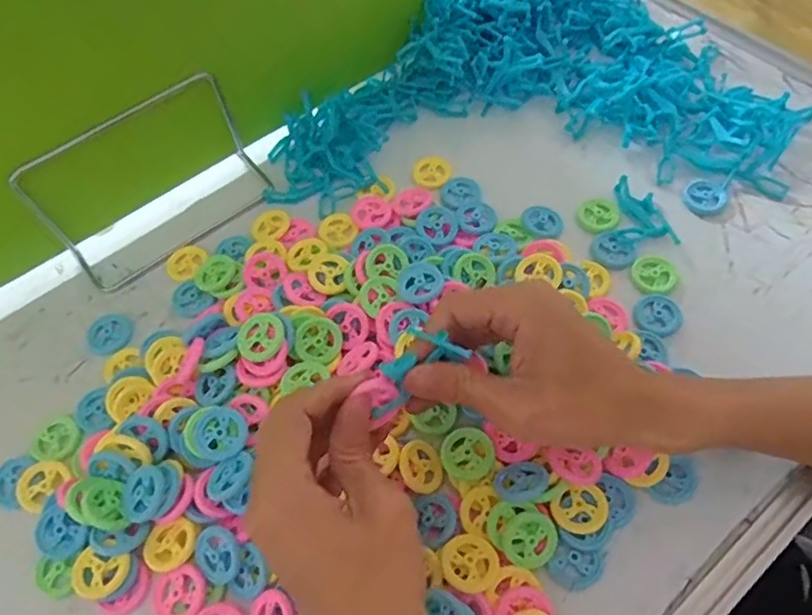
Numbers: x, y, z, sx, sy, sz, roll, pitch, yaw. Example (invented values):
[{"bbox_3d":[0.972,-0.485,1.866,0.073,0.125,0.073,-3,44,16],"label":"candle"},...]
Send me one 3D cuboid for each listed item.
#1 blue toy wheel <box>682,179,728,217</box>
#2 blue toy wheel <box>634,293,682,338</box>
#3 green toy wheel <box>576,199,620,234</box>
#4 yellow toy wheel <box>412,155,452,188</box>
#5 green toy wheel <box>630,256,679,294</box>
[{"bbox_3d":[0.215,-0.079,0.435,0.029,0.005,0.028,9,62,9],"label":"blue toy wheel"},{"bbox_3d":[0.164,0.004,0.391,0.030,0.004,0.030,-2,60,3],"label":"blue toy wheel"},{"bbox_3d":[0.138,-0.066,0.432,0.029,0.004,0.029,-2,60,3],"label":"green toy wheel"},{"bbox_3d":[0.019,-0.104,0.463,0.027,0.006,0.028,-2,60,3],"label":"yellow toy wheel"},{"bbox_3d":[0.166,-0.023,0.402,0.031,0.004,0.028,-28,62,-11],"label":"green toy wheel"}]

